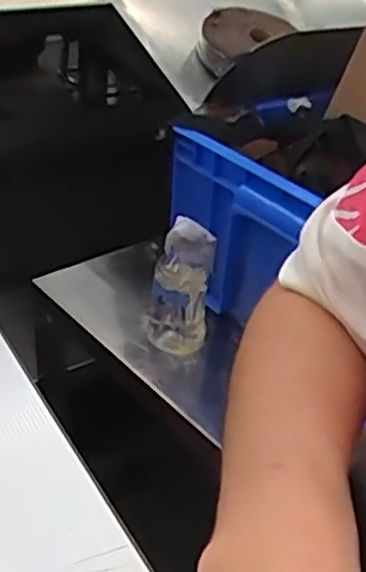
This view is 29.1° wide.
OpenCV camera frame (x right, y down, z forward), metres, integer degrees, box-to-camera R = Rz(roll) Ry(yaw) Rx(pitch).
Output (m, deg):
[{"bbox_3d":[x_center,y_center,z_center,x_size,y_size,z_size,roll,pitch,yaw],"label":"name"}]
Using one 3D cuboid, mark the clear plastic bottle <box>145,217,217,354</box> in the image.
[{"bbox_3d":[-0.003,-0.002,0.762,0.069,0.148,0.063,3,29,0],"label":"clear plastic bottle"}]

